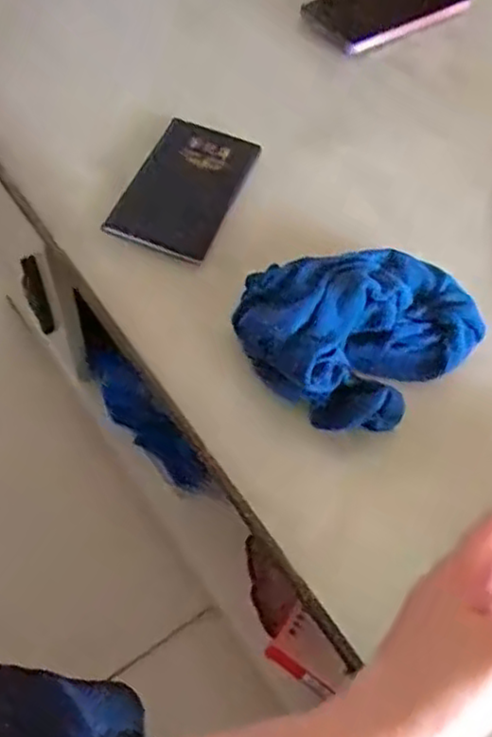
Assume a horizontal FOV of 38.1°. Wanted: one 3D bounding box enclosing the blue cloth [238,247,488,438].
[{"bbox_3d":[0.080,-0.022,0.470,0.165,0.040,0.124,-5,60,-7],"label":"blue cloth"}]

